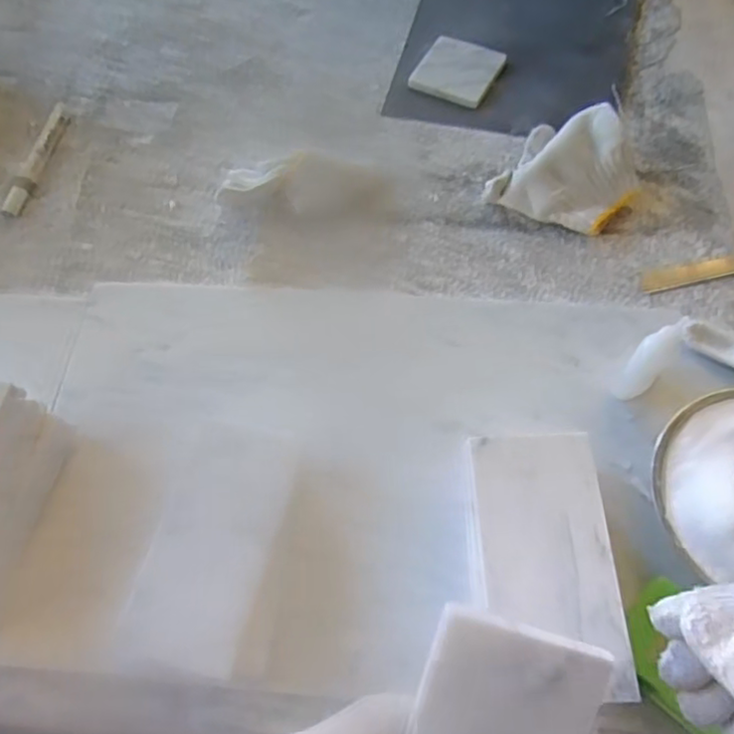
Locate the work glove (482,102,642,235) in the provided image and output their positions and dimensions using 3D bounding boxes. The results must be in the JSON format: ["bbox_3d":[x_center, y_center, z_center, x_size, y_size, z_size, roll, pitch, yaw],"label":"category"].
[{"bbox_3d":[0.175,-0.176,0.568,0.125,0.059,0.095,14,67,9],"label":"work glove"}]

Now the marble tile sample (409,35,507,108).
[{"bbox_3d":[0.093,-0.302,0.658,0.077,0.008,0.076,26,69,14],"label":"marble tile sample"}]

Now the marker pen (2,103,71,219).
[{"bbox_3d":[-0.324,-0.206,0.636,0.024,0.010,0.139,9,66,7],"label":"marker pen"}]

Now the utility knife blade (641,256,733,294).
[{"bbox_3d":[0.281,-0.080,0.550,0.099,0.005,0.019,-13,65,-3],"label":"utility knife blade"}]

